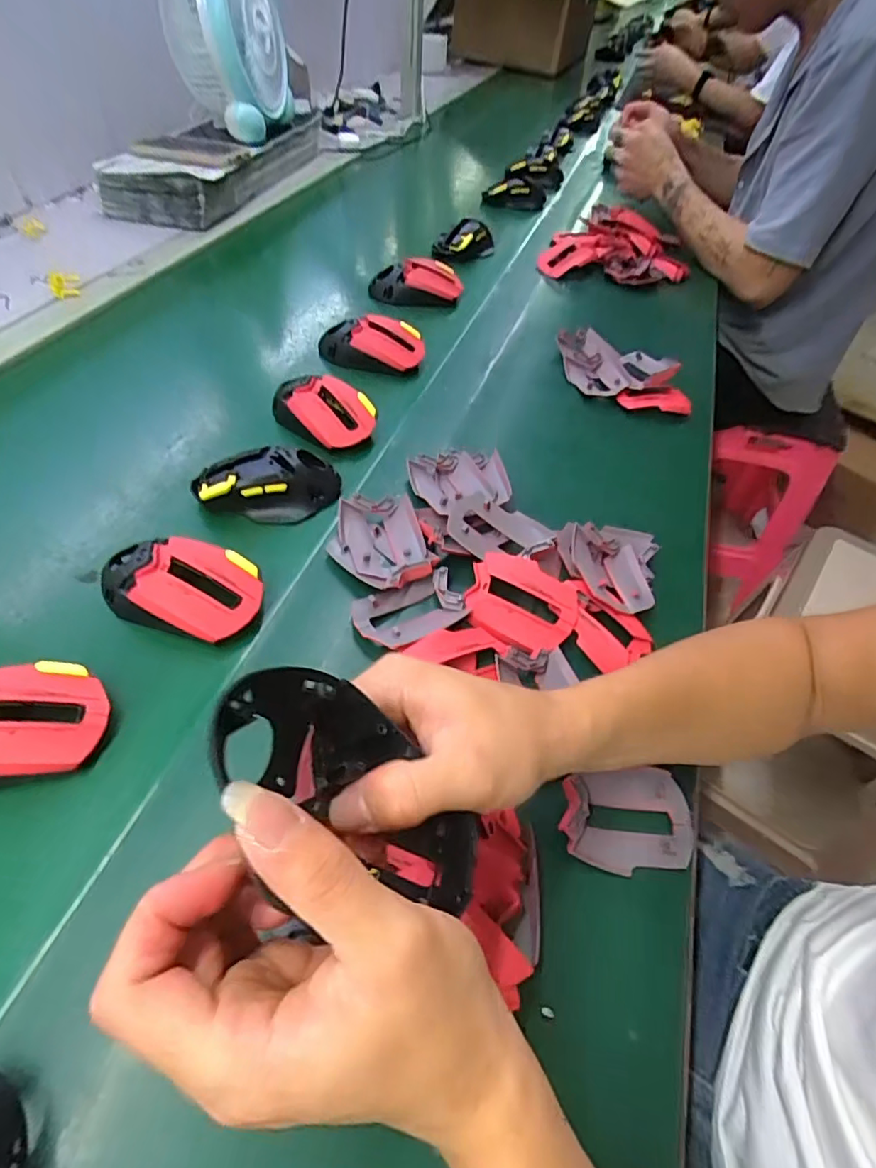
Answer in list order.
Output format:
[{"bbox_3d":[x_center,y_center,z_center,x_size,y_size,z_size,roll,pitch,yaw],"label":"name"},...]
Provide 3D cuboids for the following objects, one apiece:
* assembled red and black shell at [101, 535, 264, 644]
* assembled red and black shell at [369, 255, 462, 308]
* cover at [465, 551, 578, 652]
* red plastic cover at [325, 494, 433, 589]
[{"bbox_3d":[-0.182,0.002,0.398,0.114,0.044,0.060,13,52,11],"label":"assembled red and black shell"},{"bbox_3d":[-0.028,-0.390,0.742,0.123,0.046,0.063,-14,52,-11],"label":"assembled red and black shell"},{"bbox_3d":[0.061,0.010,0.410,0.078,0.019,0.060,19,53,15],"label":"cover"},{"bbox_3d":[-0.048,-0.033,0.440,0.070,0.017,0.088,-12,51,-10],"label":"red plastic cover"}]

